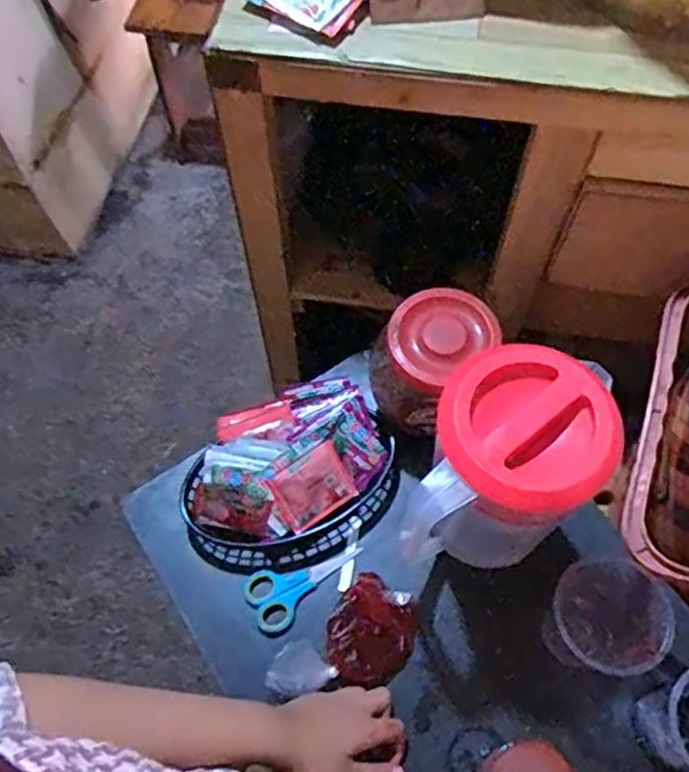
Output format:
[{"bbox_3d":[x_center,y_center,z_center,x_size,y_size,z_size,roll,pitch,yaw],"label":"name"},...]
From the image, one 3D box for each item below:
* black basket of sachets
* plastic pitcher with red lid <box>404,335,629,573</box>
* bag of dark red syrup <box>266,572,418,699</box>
[{"bbox_3d":[-0.055,0.091,0.676,0.209,0.075,0.152,-28,65,-11],"label":"black basket of sachets"},{"bbox_3d":[0.137,0.076,0.583,0.118,0.229,0.130,24,67,14],"label":"plastic pitcher with red lid"},{"bbox_3d":[0.005,0.240,0.619,0.139,0.038,0.080,-39,67,-16],"label":"bag of dark red syrup"}]

